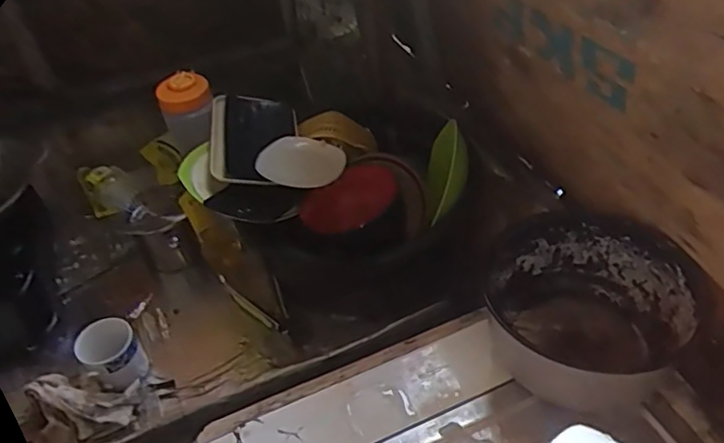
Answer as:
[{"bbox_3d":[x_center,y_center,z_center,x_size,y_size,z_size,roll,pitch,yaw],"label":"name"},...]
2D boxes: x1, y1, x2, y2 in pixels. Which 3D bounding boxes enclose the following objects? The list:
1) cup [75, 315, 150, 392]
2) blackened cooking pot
[{"bbox_3d":[-0.387,0.211,0.955,0.081,0.088,0.081,-4,43,4],"label":"cup"},{"bbox_3d":[0.268,0.109,0.731,0.233,0.135,0.197,22,50,28],"label":"blackened cooking pot"}]

